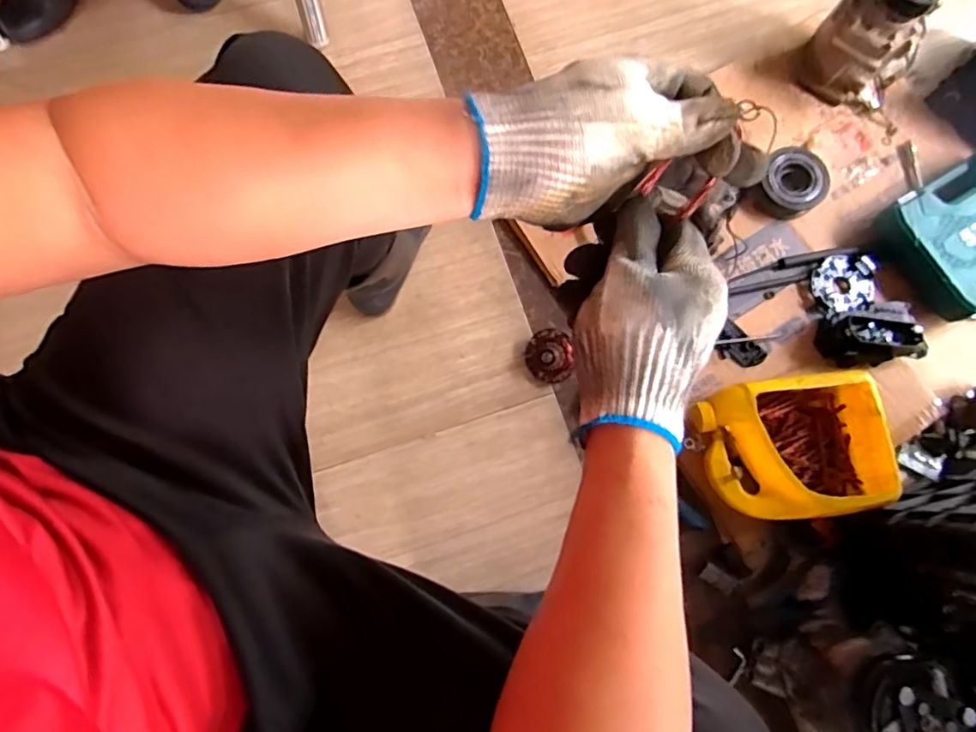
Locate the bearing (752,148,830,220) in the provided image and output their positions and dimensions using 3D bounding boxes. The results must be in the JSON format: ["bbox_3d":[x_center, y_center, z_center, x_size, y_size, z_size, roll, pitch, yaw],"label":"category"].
[{"bbox_3d":[0.464,-0.281,0.839,0.104,0.035,0.113,31,79,6],"label":"bearing"}]

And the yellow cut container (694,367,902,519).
[{"bbox_3d":[0.395,0.106,0.723,0.225,0.088,0.174,-4,78,-1],"label":"yellow cut container"}]

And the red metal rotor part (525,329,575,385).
[{"bbox_3d":[0.086,-0.013,0.786,0.064,0.054,0.077,-16,78,-4],"label":"red metal rotor part"}]

